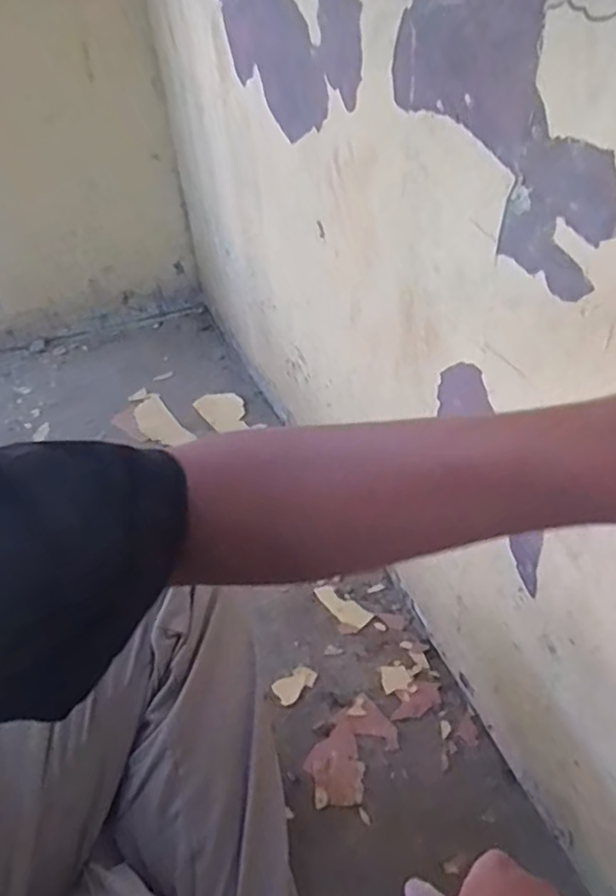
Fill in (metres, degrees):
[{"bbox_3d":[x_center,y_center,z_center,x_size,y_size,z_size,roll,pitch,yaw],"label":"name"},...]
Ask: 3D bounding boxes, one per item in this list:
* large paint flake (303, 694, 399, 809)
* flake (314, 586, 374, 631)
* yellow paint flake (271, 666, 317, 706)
[{"bbox_3d":[0.046,0.327,0.697,0.069,0.004,0.118,25,49,30],"label":"large paint flake"},{"bbox_3d":[0.044,0.206,0.841,0.082,0.005,0.033,28,50,32],"label":"flake"},{"bbox_3d":[-0.014,0.277,0.762,0.052,0.004,0.034,-28,45,-24],"label":"yellow paint flake"}]

